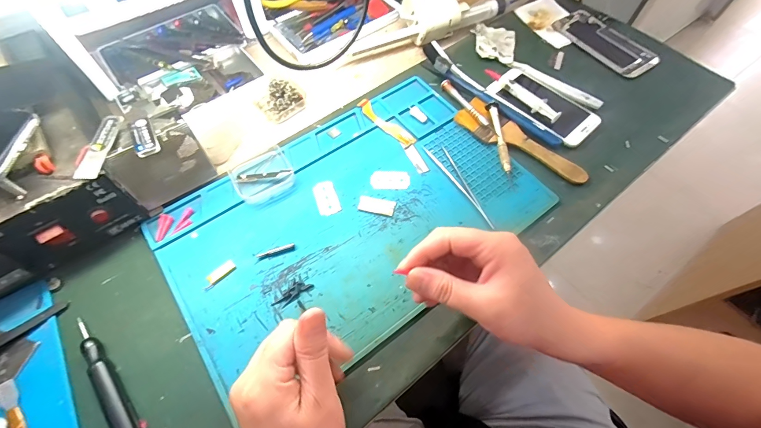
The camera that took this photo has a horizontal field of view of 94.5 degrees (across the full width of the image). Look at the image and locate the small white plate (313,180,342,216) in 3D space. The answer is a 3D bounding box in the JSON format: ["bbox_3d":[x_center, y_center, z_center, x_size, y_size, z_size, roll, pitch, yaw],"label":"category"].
[{"bbox_3d":[-0.059,-0.018,0.385,0.023,0.004,0.042,-17,63,-10],"label":"small white plate"}]

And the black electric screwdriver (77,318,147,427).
[{"bbox_3d":[-0.221,0.146,0.287,0.016,0.015,0.141,-38,68,-19],"label":"black electric screwdriver"}]

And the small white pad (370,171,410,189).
[{"bbox_3d":[0.011,-0.039,0.397,0.043,0.004,0.024,2,61,1],"label":"small white pad"}]

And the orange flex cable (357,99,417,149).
[{"bbox_3d":[0.006,-0.114,0.438,0.089,0.008,0.020,41,68,19],"label":"orange flex cable"}]

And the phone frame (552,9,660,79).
[{"bbox_3d":[0.331,-0.253,0.518,0.070,0.013,0.147,-28,65,-15],"label":"phone frame"}]

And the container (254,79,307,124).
[{"bbox_3d":[-0.130,-0.151,0.461,0.057,0.024,0.051,-33,67,-17],"label":"container"}]

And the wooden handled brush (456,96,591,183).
[{"bbox_3d":[0.166,-0.086,0.419,0.163,0.012,0.047,39,68,19],"label":"wooden handled brush"}]

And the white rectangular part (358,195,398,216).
[{"bbox_3d":[-0.004,-0.010,0.381,0.039,0.004,0.019,14,62,7],"label":"white rectangular part"}]

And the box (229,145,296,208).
[{"bbox_3d":[-0.132,-0.044,0.397,0.063,0.015,0.061,-31,66,-16],"label":"box"}]

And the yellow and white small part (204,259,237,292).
[{"bbox_3d":[-0.157,0.059,0.341,0.034,0.005,0.011,-40,69,-20],"label":"yellow and white small part"}]

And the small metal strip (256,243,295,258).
[{"bbox_3d":[-0.106,0.037,0.356,0.038,0.004,0.005,-21,63,-11],"label":"small metal strip"}]

